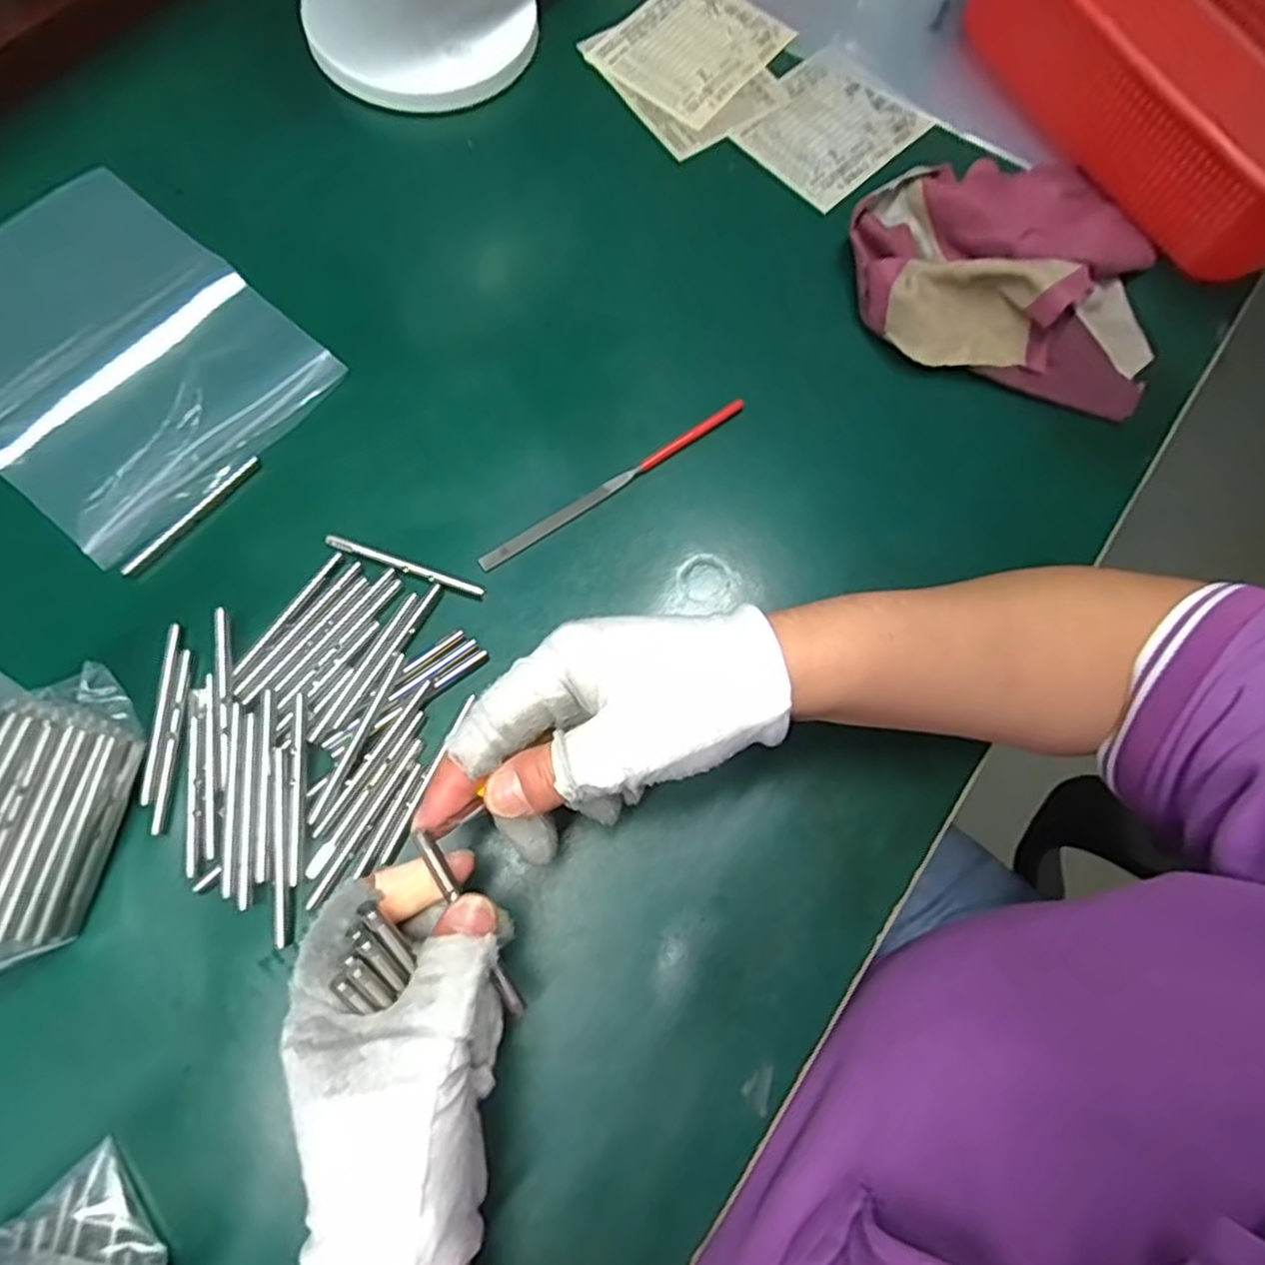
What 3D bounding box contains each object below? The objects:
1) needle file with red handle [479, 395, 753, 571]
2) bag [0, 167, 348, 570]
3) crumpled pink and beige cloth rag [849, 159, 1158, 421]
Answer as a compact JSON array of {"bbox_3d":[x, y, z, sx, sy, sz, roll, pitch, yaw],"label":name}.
[{"bbox_3d":[-0.007,-0.076,0.365,0.158,0.005,0.008,-33,78,-13],"label":"needle file with red handle"},{"bbox_3d":[-0.267,-0.143,0.371,0.199,0.014,0.148,39,76,11],"label":"bag"},{"bbox_3d":[0.213,-0.218,0.405,0.174,0.044,0.169,16,72,1],"label":"crumpled pink and beige cloth rag"}]

